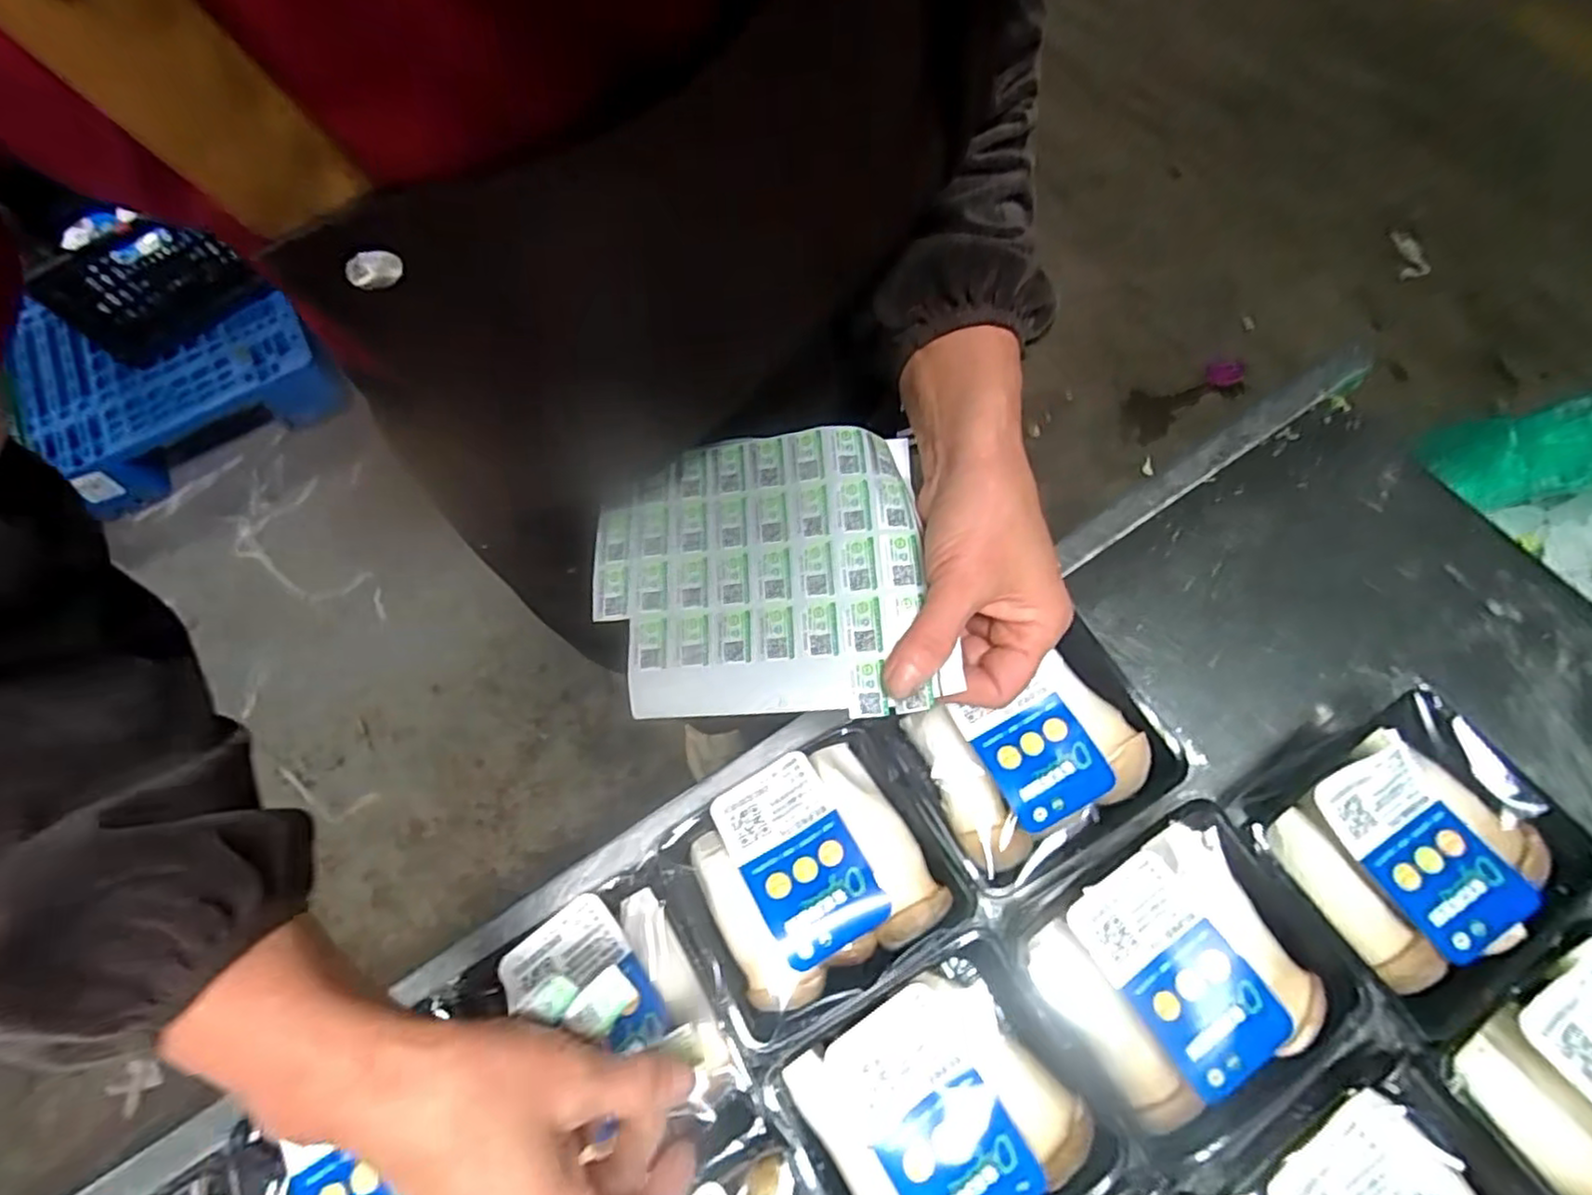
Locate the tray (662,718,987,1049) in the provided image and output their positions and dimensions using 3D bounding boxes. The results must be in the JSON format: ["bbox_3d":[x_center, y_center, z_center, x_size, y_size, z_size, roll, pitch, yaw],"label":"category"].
[{"bbox_3d":[0.007,0.151,0.381,0.140,0.048,0.121,-29,70,-9],"label":"tray"}]

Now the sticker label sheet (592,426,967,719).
[{"bbox_3d":[-0.021,-0.014,0.329,0.154,0.030,0.131,1,68,3],"label":"sticker label sheet"}]

